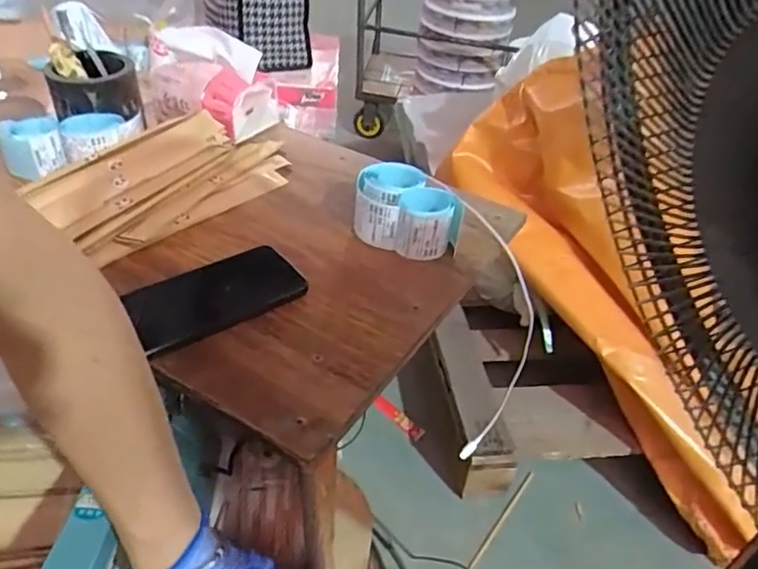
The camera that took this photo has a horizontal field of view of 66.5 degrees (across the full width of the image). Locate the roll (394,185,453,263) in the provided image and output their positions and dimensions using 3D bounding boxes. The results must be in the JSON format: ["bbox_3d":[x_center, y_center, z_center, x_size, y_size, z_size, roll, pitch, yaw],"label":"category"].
[{"bbox_3d":[0.048,-0.063,0.589,0.057,0.051,0.067,9,38,5],"label":"roll"}]

